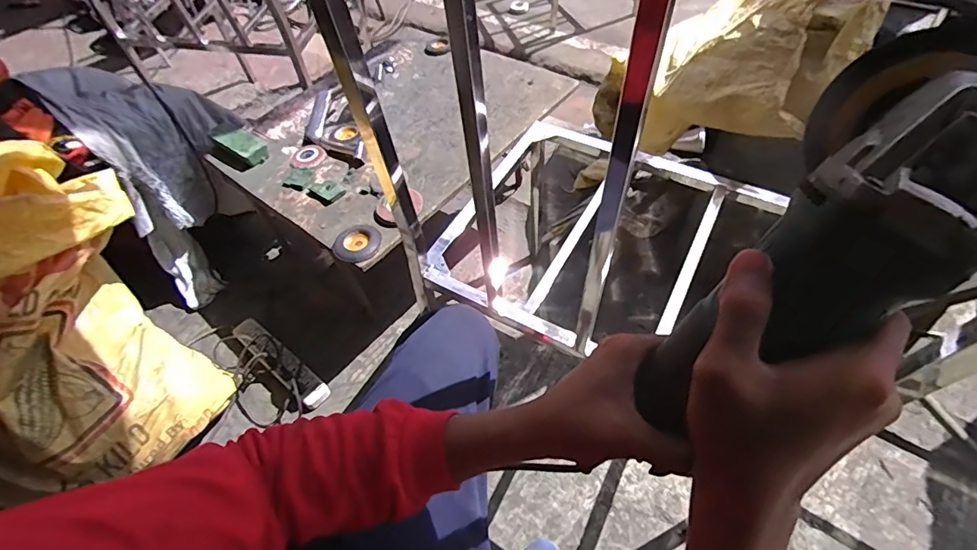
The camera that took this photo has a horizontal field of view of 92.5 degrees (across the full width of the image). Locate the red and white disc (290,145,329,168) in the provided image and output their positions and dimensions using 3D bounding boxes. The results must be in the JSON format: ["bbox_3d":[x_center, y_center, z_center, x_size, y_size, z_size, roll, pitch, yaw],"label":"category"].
[{"bbox_3d":[-0.436,-0.282,1.123,0.092,0.009,0.080,23,56,19],"label":"red and white disc"}]

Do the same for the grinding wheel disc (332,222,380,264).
[{"bbox_3d":[-0.262,-0.063,0.931,0.092,0.020,0.086,-1,52,2],"label":"grinding wheel disc"}]

